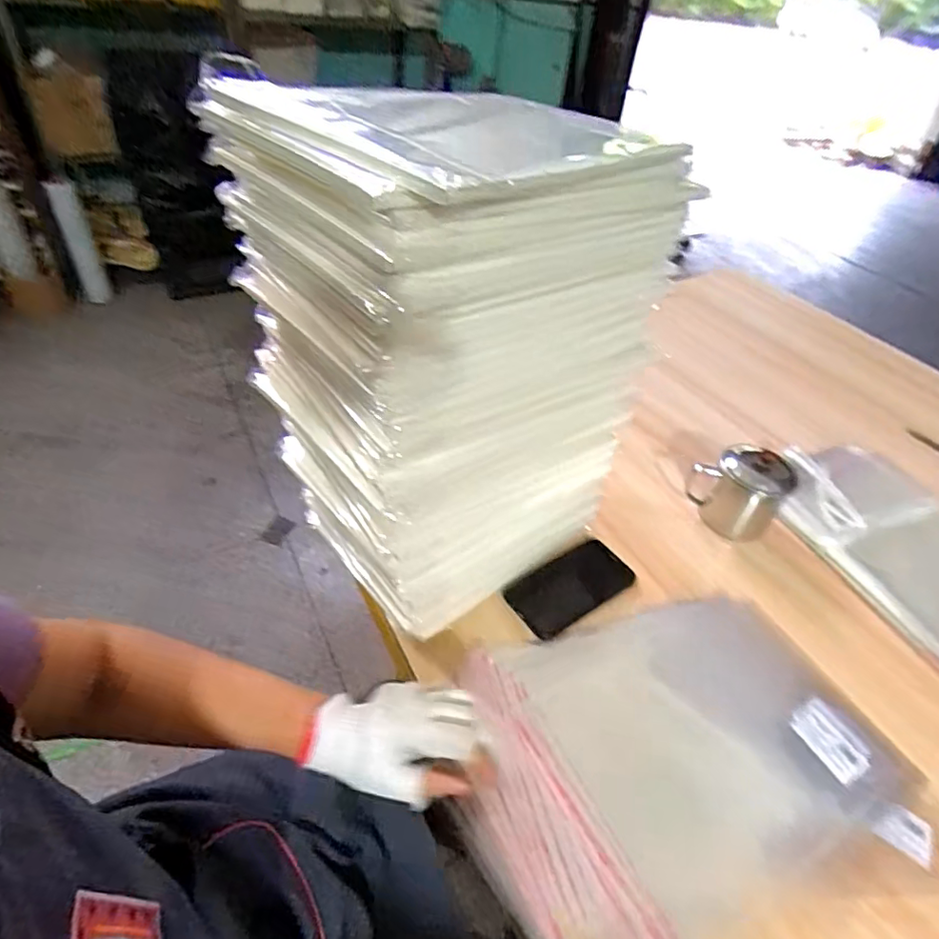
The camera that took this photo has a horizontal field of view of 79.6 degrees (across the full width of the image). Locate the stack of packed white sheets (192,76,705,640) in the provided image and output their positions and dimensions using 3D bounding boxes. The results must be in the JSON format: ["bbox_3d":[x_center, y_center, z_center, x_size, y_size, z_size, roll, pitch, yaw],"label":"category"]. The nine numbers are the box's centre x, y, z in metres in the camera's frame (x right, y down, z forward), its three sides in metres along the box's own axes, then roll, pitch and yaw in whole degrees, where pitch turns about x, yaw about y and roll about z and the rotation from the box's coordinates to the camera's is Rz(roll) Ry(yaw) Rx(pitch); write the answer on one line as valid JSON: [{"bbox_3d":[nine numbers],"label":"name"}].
[{"bbox_3d":[-0.017,-0.077,0.496,0.262,0.411,0.206,-26,52,-31],"label":"stack of packed white sheets"}]

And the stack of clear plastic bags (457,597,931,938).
[{"bbox_3d":[0.193,0.260,0.514,0.377,0.016,0.270,-9,47,-16],"label":"stack of clear plastic bags"}]

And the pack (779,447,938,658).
[{"bbox_3d":[0.571,0.087,0.724,0.277,0.034,0.351,-23,52,-27],"label":"pack"}]

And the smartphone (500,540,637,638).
[{"bbox_3d":[0.117,0.132,0.643,0.153,0.011,0.071,-24,53,-28],"label":"smartphone"}]

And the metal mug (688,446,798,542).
[{"bbox_3d":[0.351,0.024,0.730,0.070,0.098,0.102,-26,54,-29],"label":"metal mug"}]

